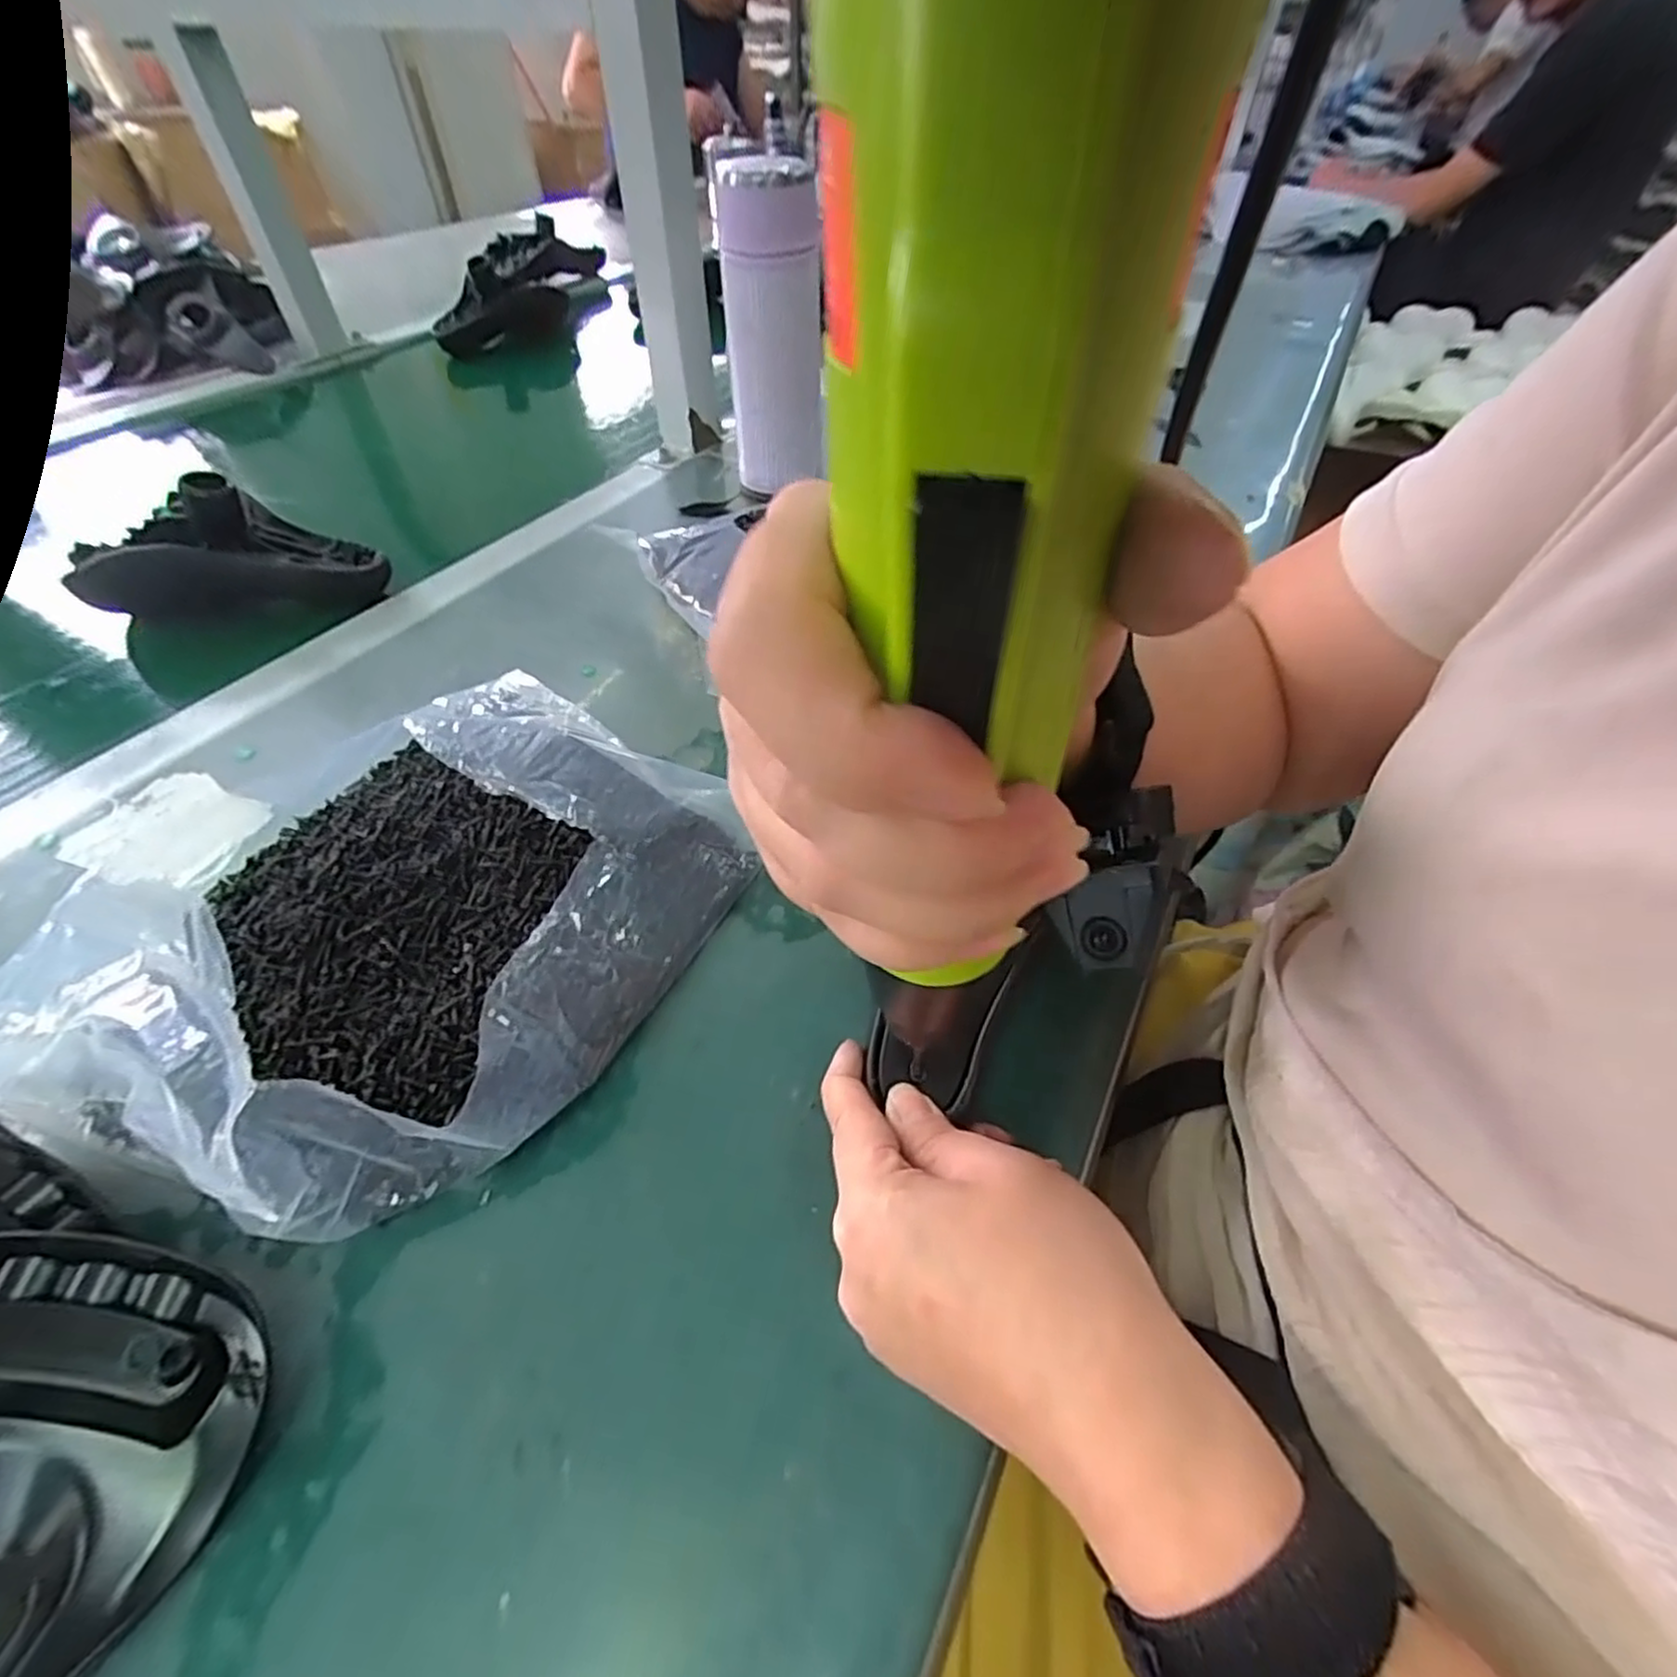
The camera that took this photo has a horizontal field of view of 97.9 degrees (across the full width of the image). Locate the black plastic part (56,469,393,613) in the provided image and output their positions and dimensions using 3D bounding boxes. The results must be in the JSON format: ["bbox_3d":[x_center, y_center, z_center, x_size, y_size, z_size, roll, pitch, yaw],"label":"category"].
[{"bbox_3d":[-0.407,-0.200,0.494,0.172,0.072,0.058,-8,50,-20],"label":"black plastic part"}]

